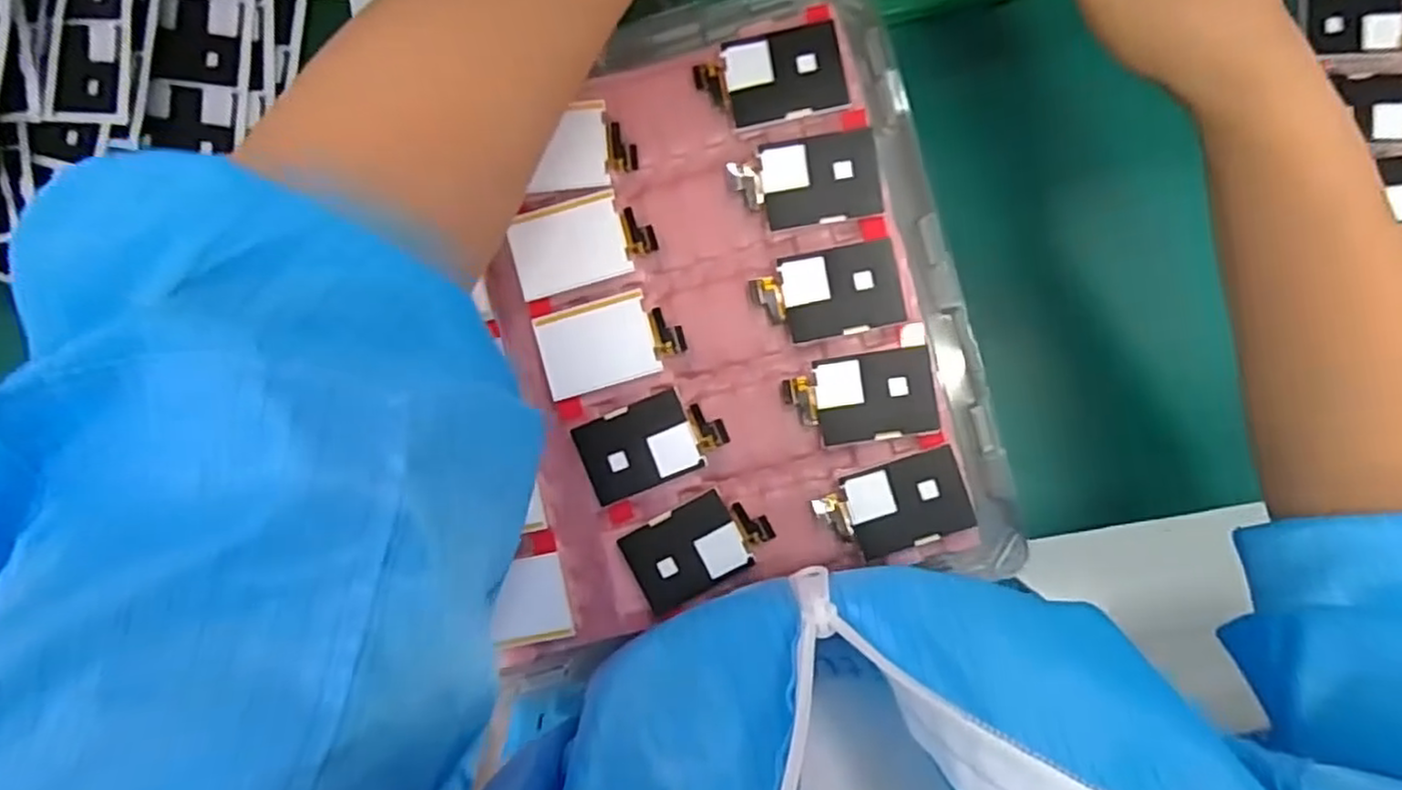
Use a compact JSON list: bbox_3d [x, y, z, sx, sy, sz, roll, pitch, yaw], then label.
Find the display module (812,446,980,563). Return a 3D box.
[{"bbox_3d":[0.077,0.044,0.285,0.056,0.004,0.034,-18,89,4],"label":"display module"}]

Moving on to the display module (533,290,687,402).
[{"bbox_3d":[-0.037,-0.022,0.295,0.056,0.005,0.035,-16,89,4],"label":"display module"}]

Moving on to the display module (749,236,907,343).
[{"bbox_3d":[0.051,-0.041,0.287,0.056,0.004,0.035,-10,90,5],"label":"display module"}]

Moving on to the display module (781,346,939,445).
[{"bbox_3d":[0.064,0.001,0.286,0.057,0.004,0.035,-7,90,5],"label":"display module"}]

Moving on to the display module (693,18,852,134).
[{"bbox_3d":[0.028,-0.128,0.289,0.057,0.004,0.036,-10,90,5],"label":"display module"}]

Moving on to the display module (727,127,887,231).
[{"bbox_3d":[0.042,-0.085,0.288,0.058,0.005,0.035,-10,90,5],"label":"display module"}]

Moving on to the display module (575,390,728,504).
[{"bbox_3d":[-0.020,0.019,0.292,0.057,0.005,0.034,-22,89,4],"label":"display module"}]

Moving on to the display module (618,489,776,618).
[{"bbox_3d":[-0.001,0.061,0.290,0.057,0.005,0.034,-29,88,4],"label":"display module"}]

